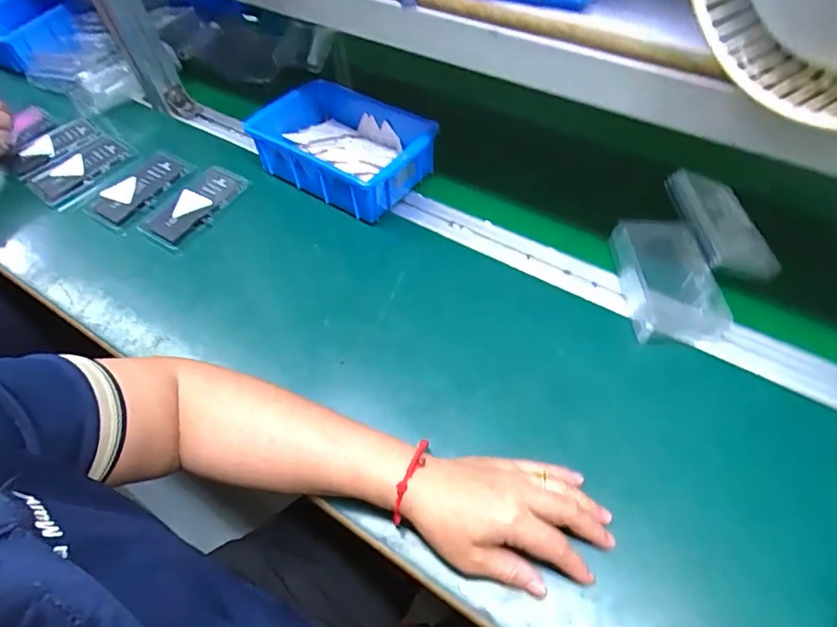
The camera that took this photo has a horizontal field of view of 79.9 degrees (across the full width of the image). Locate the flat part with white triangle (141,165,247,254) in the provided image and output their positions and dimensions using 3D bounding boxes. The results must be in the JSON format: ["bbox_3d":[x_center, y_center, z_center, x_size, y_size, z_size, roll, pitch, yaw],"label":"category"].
[{"bbox_3d":[-0.268,-0.130,0.605,0.073,0.010,0.125,29,62,22],"label":"flat part with white triangle"}]

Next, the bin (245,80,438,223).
[{"bbox_3d":[-0.091,-0.203,0.615,0.210,0.067,0.136,29,62,22],"label":"bin"}]

